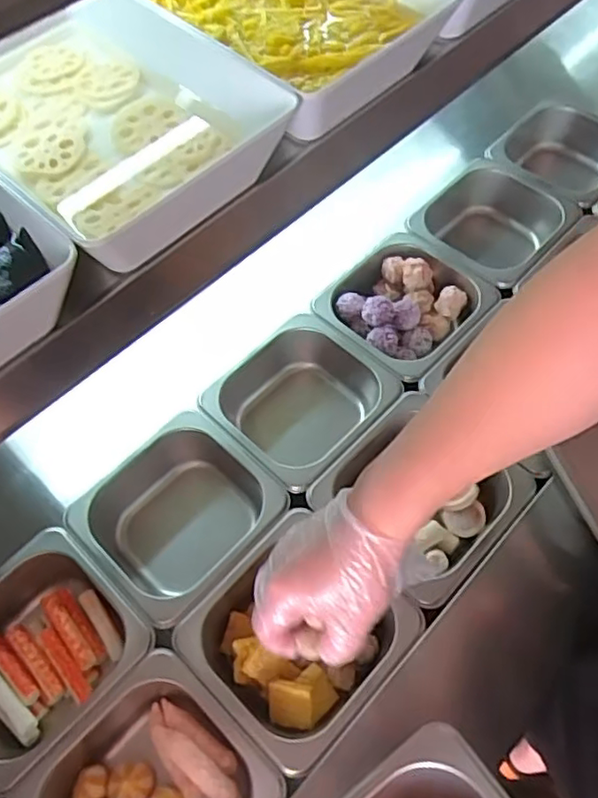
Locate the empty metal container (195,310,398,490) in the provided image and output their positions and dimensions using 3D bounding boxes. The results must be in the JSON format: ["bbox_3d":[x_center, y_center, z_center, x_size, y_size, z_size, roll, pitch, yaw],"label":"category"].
[{"bbox_3d":[0.001,0.018,0.710,0.163,0.117,0.169,40,68,21],"label":"empty metal container"}]

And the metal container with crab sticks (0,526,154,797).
[{"bbox_3d":[-0.248,0.229,0.585,0.187,0.072,0.175,40,68,21],"label":"metal container with crab sticks"}]

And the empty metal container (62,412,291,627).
[{"bbox_3d":[-0.121,0.130,0.660,0.168,0.109,0.178,38,68,20],"label":"empty metal container"}]

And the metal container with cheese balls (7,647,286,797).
[{"bbox_3d":[-0.123,0.328,0.519,0.169,0.077,0.173,39,68,21],"label":"metal container with cheese balls"}]

